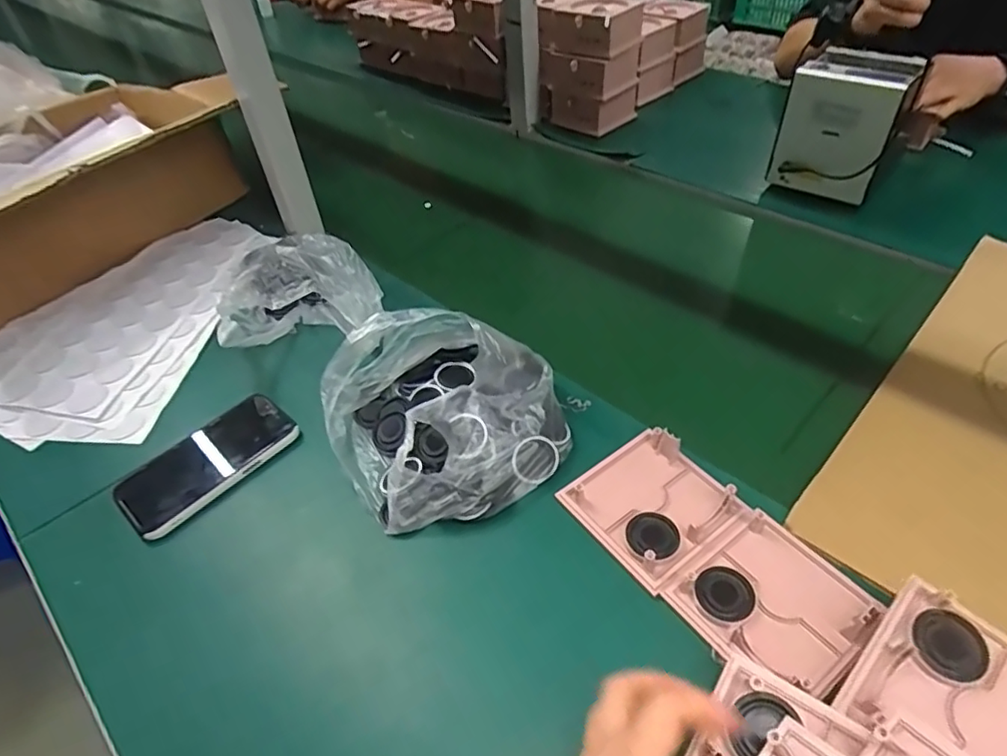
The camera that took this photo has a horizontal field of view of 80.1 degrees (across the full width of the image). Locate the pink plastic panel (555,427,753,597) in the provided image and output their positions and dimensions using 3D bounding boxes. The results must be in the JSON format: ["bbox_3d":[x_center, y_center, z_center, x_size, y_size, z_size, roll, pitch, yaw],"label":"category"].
[{"bbox_3d":[0.115,0.094,0.465,0.104,0.017,0.109,-30,49,-22],"label":"pink plastic panel"}]

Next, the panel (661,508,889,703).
[{"bbox_3d":[0.181,0.150,0.401,0.098,0.021,0.106,-32,49,-23],"label":"panel"}]

